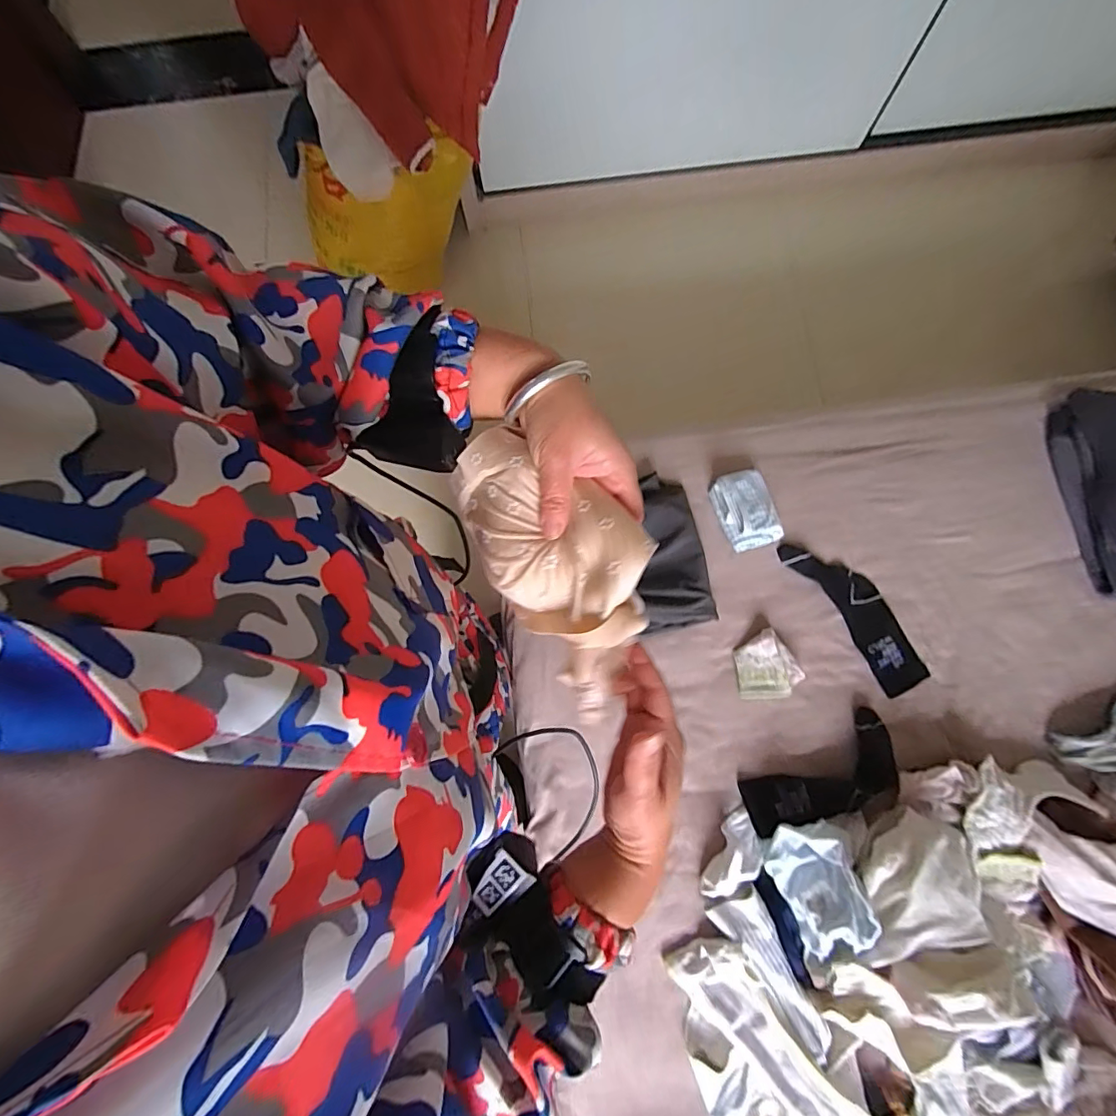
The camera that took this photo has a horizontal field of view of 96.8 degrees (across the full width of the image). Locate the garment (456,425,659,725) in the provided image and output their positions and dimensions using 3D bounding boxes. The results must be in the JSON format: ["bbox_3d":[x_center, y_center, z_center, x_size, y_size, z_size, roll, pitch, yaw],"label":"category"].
[{"bbox_3d":[0.002,0.001,0.354,0.098,0.071,0.195,-36,80,-6],"label":"garment"}]

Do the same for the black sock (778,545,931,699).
[{"bbox_3d":[0.483,0.082,0.803,0.095,0.015,0.283,-34,80,-5],"label":"black sock"}]

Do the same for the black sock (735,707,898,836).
[{"bbox_3d":[0.389,0.326,0.720,0.239,0.059,0.112,-23,79,-3],"label":"black sock"}]

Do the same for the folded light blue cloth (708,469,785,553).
[{"bbox_3d":[0.311,-0.081,0.814,0.092,0.037,0.129,-13,79,-1],"label":"folded light blue cloth"}]

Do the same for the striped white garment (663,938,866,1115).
[{"bbox_3d":[0.292,0.721,0.661,0.169,0.071,0.396,-41,81,-6],"label":"striped white garment"}]

